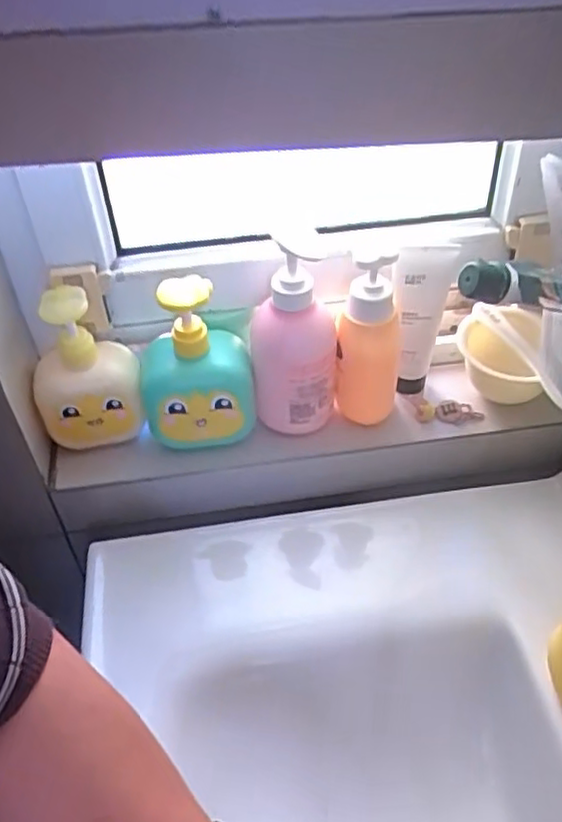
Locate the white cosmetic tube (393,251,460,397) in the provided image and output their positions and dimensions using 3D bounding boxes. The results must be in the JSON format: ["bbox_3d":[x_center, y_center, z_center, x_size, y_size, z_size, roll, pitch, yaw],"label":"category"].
[{"bbox_3d":[0.137,-0.082,0.656,0.049,0.160,0.036,8,45,13],"label":"white cosmetic tube"}]

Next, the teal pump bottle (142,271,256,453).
[{"bbox_3d":[-0.079,-0.039,0.618,0.101,0.180,0.074,-8,43,-3],"label":"teal pump bottle"}]

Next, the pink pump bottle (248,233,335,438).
[{"bbox_3d":[0.010,-0.056,0.614,0.075,0.200,0.057,-6,43,-1],"label":"pink pump bottle"}]

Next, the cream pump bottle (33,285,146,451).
[{"bbox_3d":[-0.178,-0.039,0.611,0.090,0.149,0.060,-5,43,0],"label":"cream pump bottle"}]

